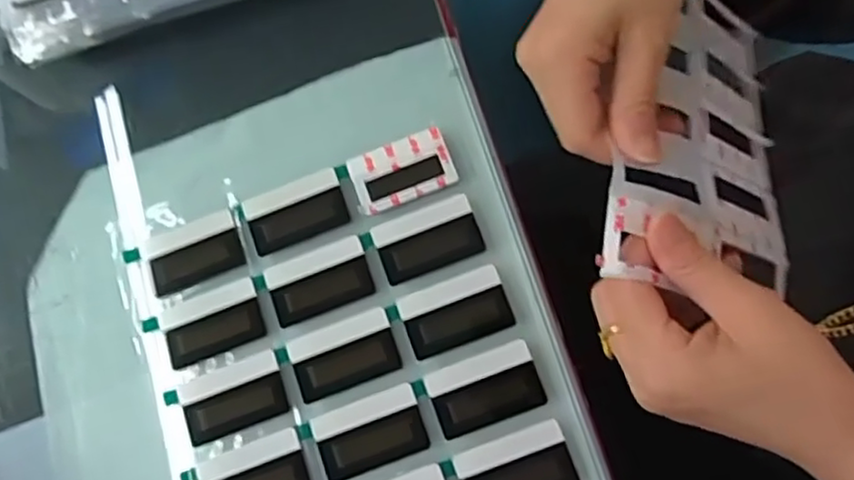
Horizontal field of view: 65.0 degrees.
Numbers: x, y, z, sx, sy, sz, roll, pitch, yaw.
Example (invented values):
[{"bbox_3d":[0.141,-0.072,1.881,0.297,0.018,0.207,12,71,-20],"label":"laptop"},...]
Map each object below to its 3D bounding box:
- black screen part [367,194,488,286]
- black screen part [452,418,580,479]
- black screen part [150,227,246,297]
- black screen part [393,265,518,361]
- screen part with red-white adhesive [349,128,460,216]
[{"bbox_3d":[0.000,-0.001,0.352,0.054,0.004,0.033,-21,76,0],"label":"black screen part"},{"bbox_3d":[0.043,0.111,0.322,0.053,0.004,0.033,-21,76,0],"label":"black screen part"},{"bbox_3d":[-0.125,0.012,0.363,0.051,0.004,0.022,-21,76,0],"label":"black screen part"},{"bbox_3d":[0.015,0.036,0.342,0.053,0.006,0.033,-20,76,0],"label":"black screen part"},{"bbox_3d":[-0.014,-0.038,0.362,0.054,0.006,0.034,-21,76,0],"label":"screen part with red-white adhesive"}]

